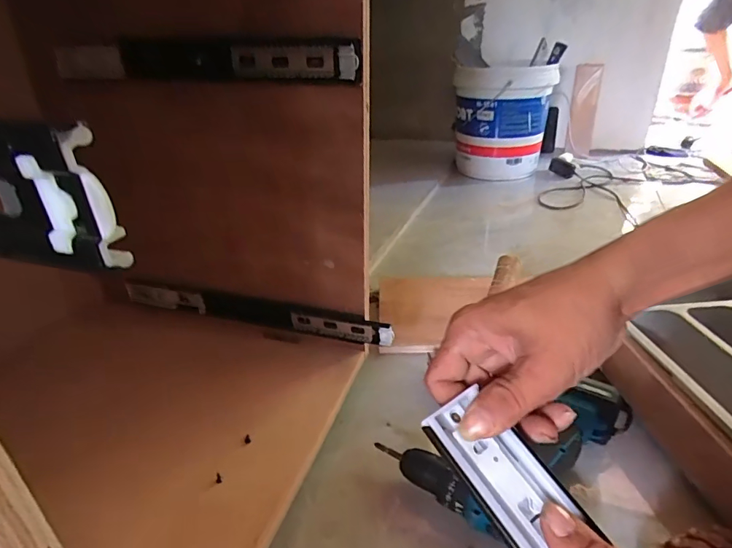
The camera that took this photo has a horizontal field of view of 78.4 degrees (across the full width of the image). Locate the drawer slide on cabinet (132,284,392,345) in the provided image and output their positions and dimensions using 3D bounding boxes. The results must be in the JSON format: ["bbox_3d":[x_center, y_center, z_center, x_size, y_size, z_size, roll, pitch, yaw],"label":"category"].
[{"bbox_3d":[-0.177,0.060,0.678,0.450,0.055,0.021,8,31,18],"label":"drawer slide on cabinet"}]

